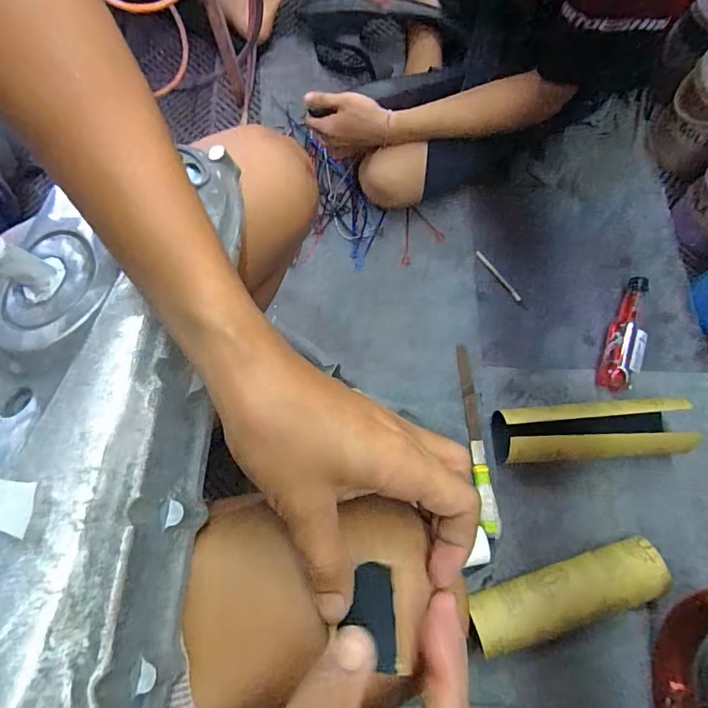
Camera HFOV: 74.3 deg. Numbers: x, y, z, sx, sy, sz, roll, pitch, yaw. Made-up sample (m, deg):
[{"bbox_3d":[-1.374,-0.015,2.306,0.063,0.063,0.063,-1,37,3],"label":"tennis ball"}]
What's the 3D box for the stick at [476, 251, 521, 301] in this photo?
[{"bbox_3d":[0.253,-0.137,0.821,0.010,0.005,0.114,-36,78,-10],"label":"stick"}]

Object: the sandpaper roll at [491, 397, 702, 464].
[{"bbox_3d":[0.354,0.118,0.711,0.292,0.074,0.084,-3,74,-1],"label":"sandpaper roll"}]

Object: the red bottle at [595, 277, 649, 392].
[{"bbox_3d":[0.446,-0.039,0.766,0.051,0.049,0.205,20,75,5],"label":"red bottle"}]

